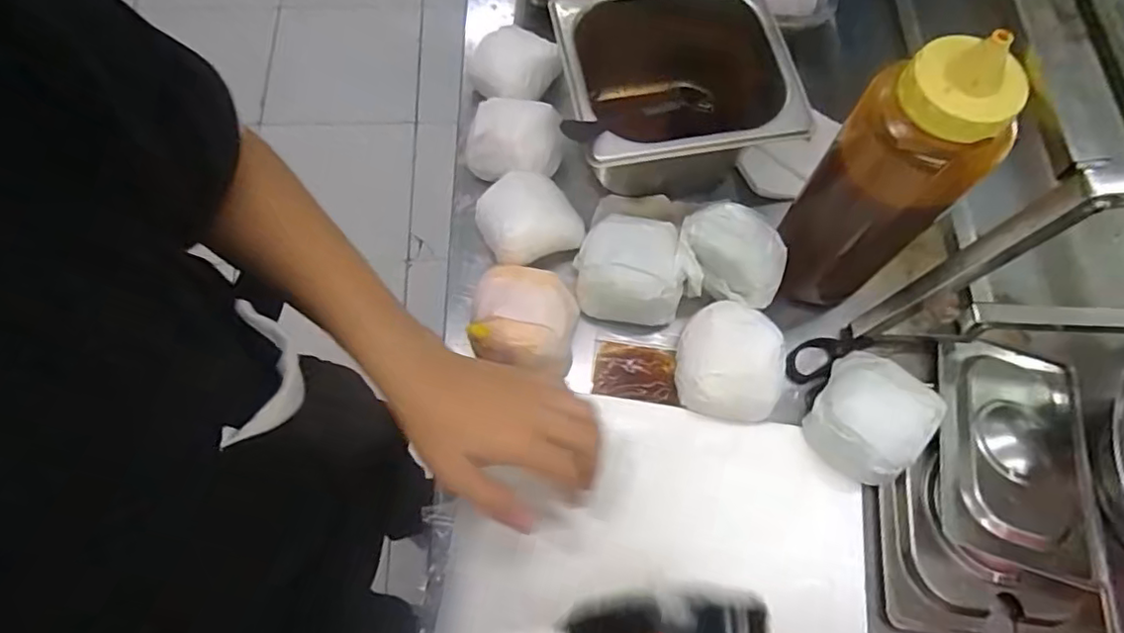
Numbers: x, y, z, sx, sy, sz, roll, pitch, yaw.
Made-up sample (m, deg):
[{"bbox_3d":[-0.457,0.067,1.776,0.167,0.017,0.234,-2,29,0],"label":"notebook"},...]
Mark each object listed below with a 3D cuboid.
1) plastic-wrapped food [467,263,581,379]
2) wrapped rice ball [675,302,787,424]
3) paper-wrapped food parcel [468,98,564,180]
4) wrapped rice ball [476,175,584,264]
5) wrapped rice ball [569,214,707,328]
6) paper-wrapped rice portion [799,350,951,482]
[{"bbox_3d":[-0.028,0.003,0.459,0.076,0.051,0.076,12,69,3],"label":"plastic-wrapped food"},{"bbox_3d":[0.125,0.033,0.449,0.073,0.048,0.080,1,69,-1],"label":"wrapped rice ball"},{"bbox_3d":[-0.038,-0.149,0.512,0.078,0.038,0.066,12,69,3],"label":"paper-wrapped food parcel"},{"bbox_3d":[-0.028,-0.078,0.491,0.072,0.044,0.071,1,69,-1],"label":"wrapped rice ball"},{"bbox_3d":[0.058,-0.035,0.474,0.091,0.052,0.078,0,69,-2],"label":"wrapped rice ball"},{"bbox_3d":[0.223,0.074,0.437,0.074,0.053,0.073,1,69,-1],"label":"paper-wrapped rice portion"}]

